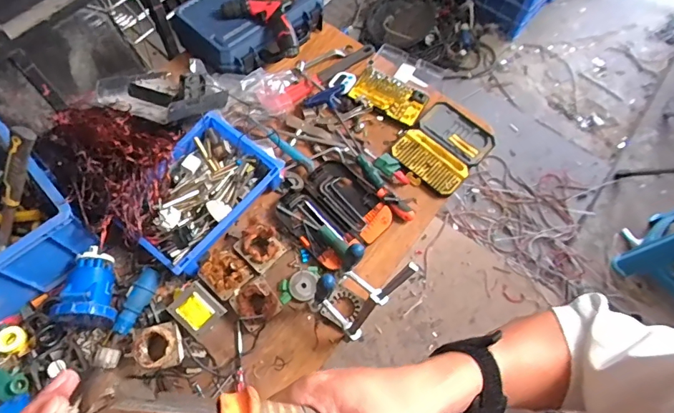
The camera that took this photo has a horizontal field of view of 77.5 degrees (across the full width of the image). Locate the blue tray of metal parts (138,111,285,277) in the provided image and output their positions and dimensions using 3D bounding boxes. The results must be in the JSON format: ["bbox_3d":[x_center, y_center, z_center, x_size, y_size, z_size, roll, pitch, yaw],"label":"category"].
[{"bbox_3d":[-0.292,-0.031,0.899,0.208,0.077,0.323,35,67,13],"label":"blue tray of metal parts"}]

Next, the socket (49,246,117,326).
[{"bbox_3d":[-0.472,0.153,0.810,0.093,0.114,0.141,-5,64,-5],"label":"socket"}]

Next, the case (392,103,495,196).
[{"bbox_3d":[0.268,-0.151,1.051,0.182,0.034,0.244,40,68,15],"label":"case"}]

